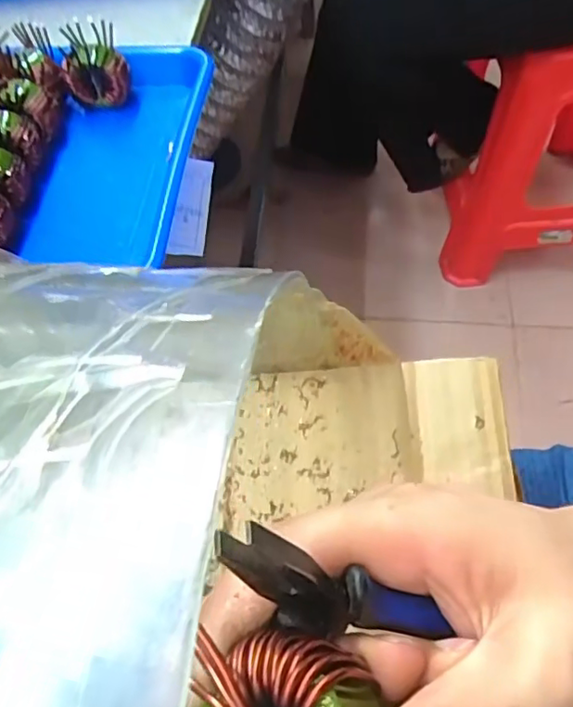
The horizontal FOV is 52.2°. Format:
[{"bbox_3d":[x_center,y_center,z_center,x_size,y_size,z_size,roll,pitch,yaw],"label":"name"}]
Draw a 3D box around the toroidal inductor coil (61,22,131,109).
[{"bbox_3d":[-0.152,-0.228,0.467,0.046,0.045,0.040,-4,58,1],"label":"toroidal inductor coil"}]

